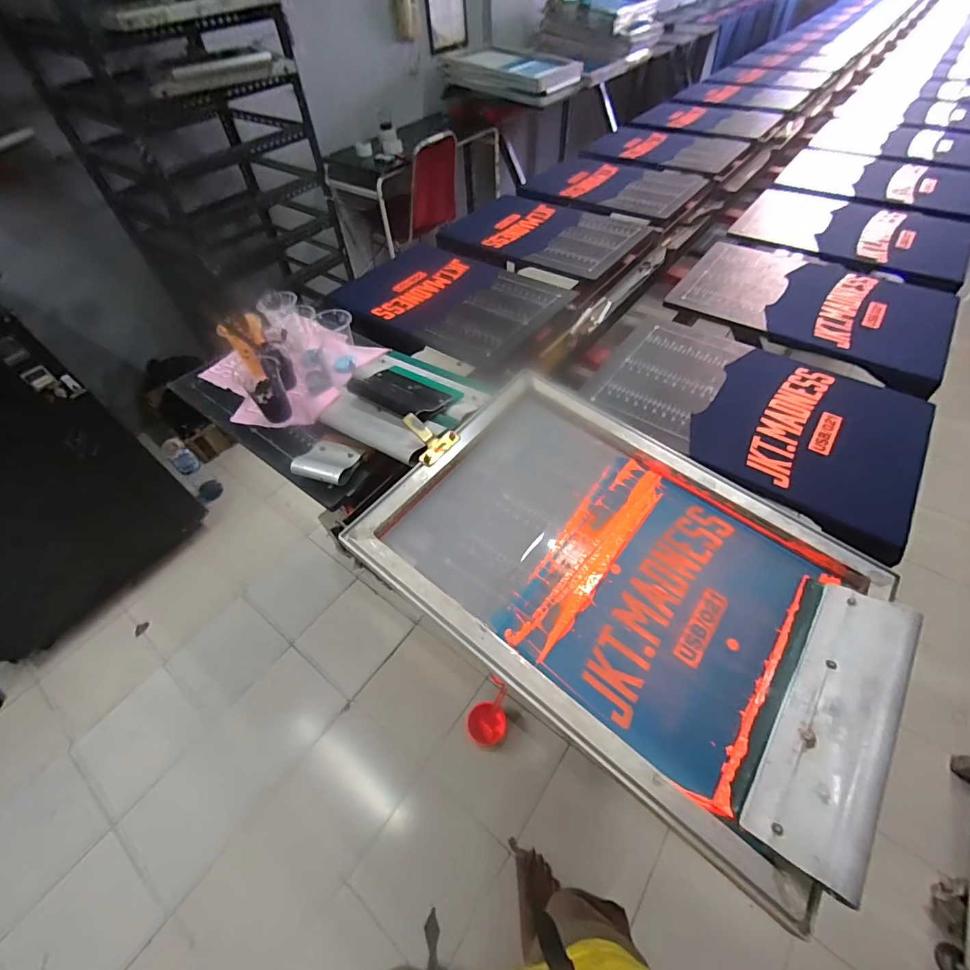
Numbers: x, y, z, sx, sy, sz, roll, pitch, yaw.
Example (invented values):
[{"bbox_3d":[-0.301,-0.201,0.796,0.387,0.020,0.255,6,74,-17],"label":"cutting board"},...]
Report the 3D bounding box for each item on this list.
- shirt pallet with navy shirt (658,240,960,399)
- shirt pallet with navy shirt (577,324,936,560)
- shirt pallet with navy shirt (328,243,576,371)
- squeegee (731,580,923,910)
[{"bbox_3d":[0.805,-0.459,1.069,0.590,0.034,0.412,35,64,27],"label":"shirt pallet with navy shirt"},{"bbox_3d":[0.531,-0.151,0.857,0.566,0.022,0.408,31,62,25],"label":"shirt pallet with navy shirt"},{"bbox_3d":[-0.111,-0.502,1.159,0.571,0.024,0.442,30,61,24],"label":"shirt pallet with navy shirt"},{"bbox_3d":[0.397,0.261,0.498,0.120,0.024,0.348,16,53,43],"label":"squeegee"}]

